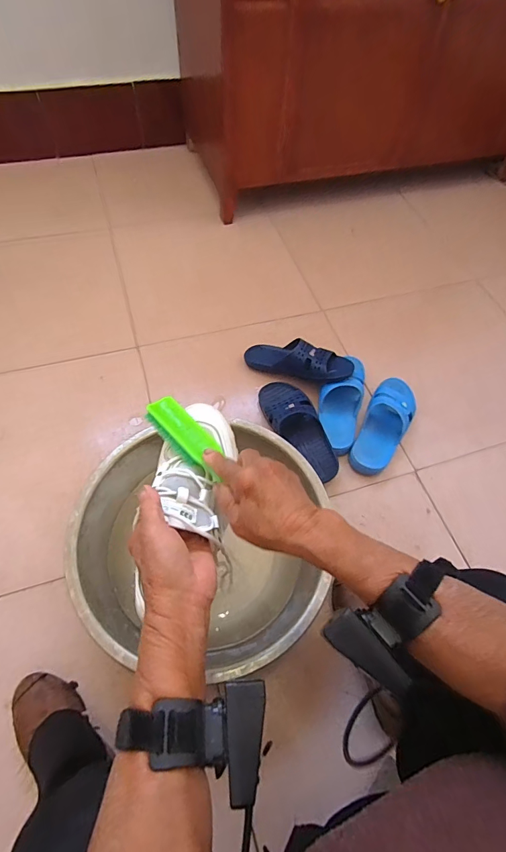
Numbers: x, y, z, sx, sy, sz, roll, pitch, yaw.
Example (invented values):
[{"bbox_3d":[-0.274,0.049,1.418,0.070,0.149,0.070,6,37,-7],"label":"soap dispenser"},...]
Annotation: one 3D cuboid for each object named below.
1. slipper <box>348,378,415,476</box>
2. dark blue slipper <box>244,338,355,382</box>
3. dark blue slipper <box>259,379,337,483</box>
[{"bbox_3d":[0.291,-0.008,0.880,0.096,0.064,0.246,23,61,10],"label":"slipper"},{"bbox_3d":[0.100,-0.158,0.934,0.256,0.066,0.091,11,58,22],"label":"dark blue slipper"},{"bbox_3d":[0.093,0.001,0.858,0.095,0.062,0.258,-18,63,-14],"label":"dark blue slipper"}]

